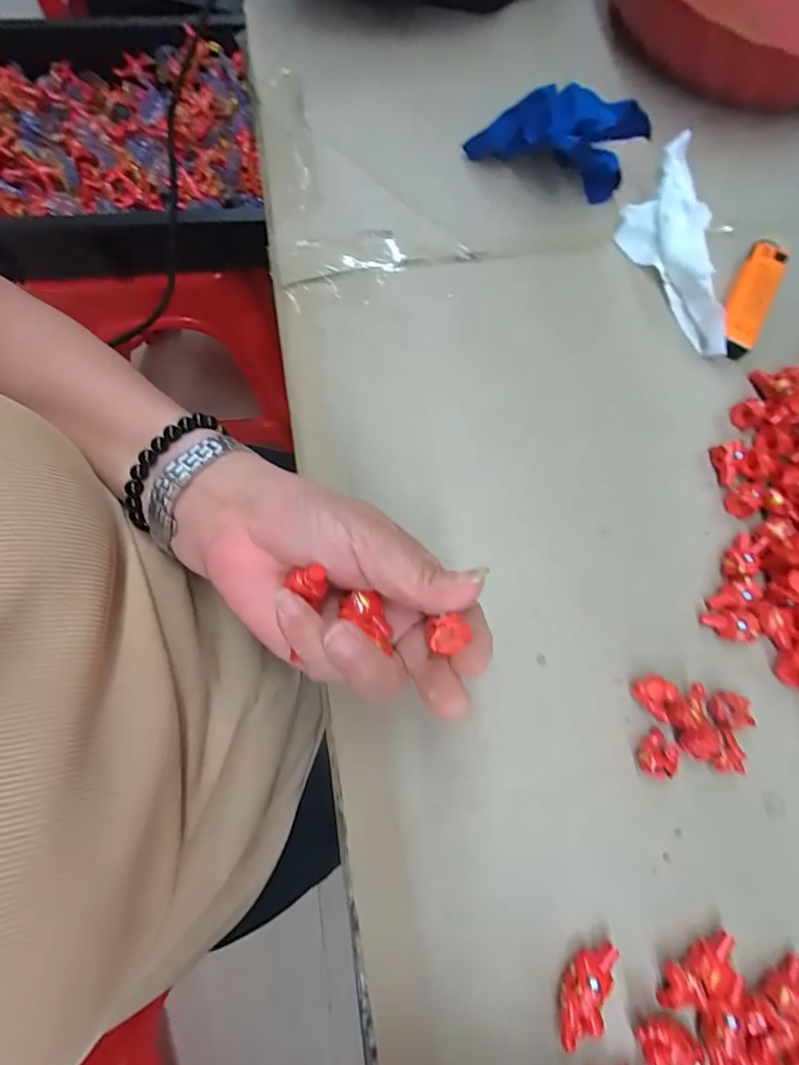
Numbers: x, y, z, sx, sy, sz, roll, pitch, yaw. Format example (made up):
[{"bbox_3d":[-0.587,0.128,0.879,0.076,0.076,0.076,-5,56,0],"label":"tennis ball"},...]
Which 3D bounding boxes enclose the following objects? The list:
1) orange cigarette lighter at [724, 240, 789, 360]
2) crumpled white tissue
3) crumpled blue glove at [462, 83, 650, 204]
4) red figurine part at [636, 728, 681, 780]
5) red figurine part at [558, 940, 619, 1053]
[{"bbox_3d":[0.221,-0.149,0.299,0.024,0.014,0.080,26,79,7],"label":"orange cigarette lighter"},{"bbox_3d":[0.172,-0.190,0.302,0.053,0.023,0.154,-2,77,0],"label":"crumpled white tissue"},{"bbox_3d":[0.106,-0.270,0.308,0.104,0.048,0.056,22,78,6],"label":"crumpled blue glove"},{"bbox_3d":[0.130,0.113,0.238,0.022,0.012,0.016,-38,79,-7],"label":"red figurine part"},{"bbox_3d":[0.084,0.207,0.214,0.018,0.014,0.041,21,78,5],"label":"red figurine part"}]

